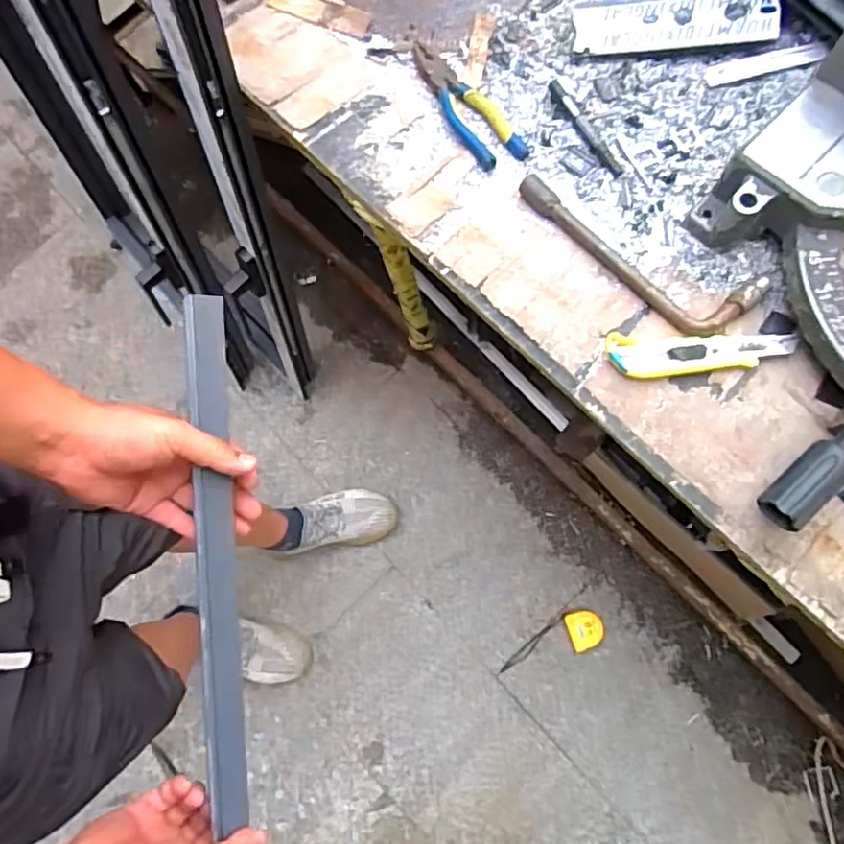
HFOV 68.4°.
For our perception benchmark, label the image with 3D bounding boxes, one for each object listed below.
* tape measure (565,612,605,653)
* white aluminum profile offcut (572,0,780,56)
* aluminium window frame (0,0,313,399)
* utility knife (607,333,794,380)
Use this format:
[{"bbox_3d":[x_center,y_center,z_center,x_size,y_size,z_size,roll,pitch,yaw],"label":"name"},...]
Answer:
[{"bbox_3d":[0.311,0.396,1.188,0.066,0.024,0.069,-19,74,-3],"label":"tape measure"},{"bbox_3d":[0.274,-0.436,0.680,0.208,0.013,0.056,2,100,10],"label":"white aluminum profile offcut"},{"bbox_3d":[-0.490,-0.432,1.013,0.665,0.920,0.136,44,72,13],"label":"aluminium window frame"},{"bbox_3d":[0.261,-0.061,0.586,0.166,0.021,0.041,1,77,7],"label":"utility knife"}]

